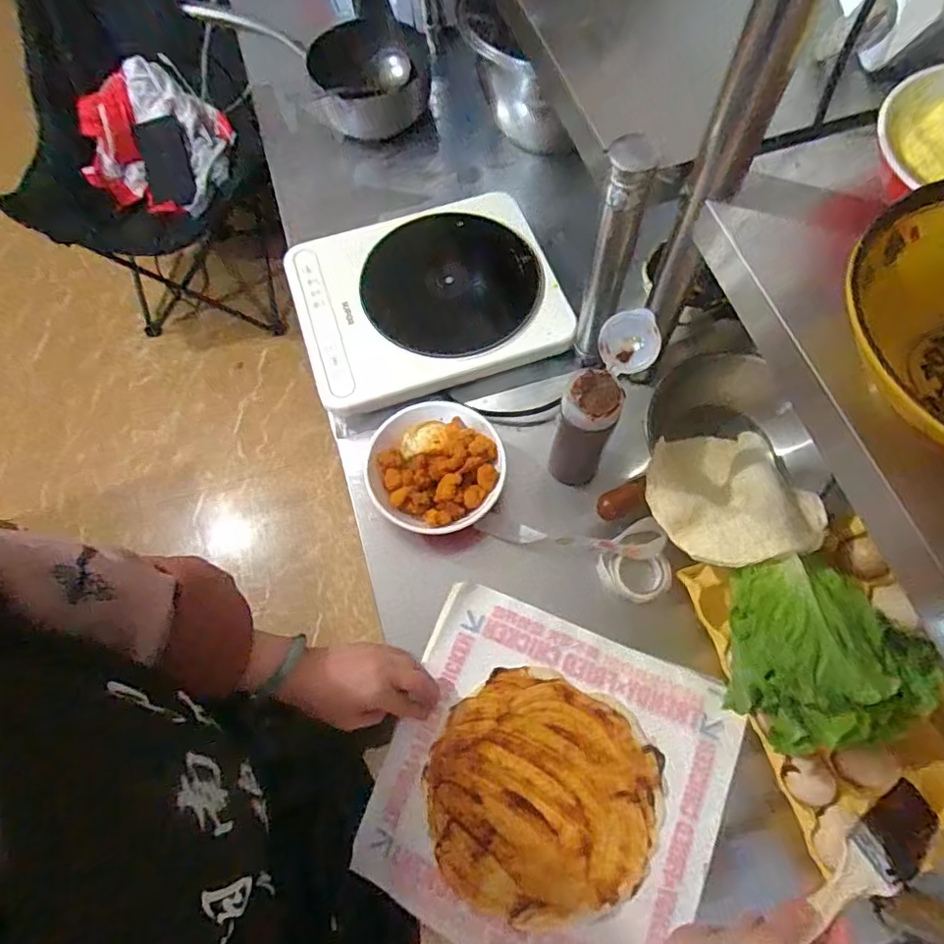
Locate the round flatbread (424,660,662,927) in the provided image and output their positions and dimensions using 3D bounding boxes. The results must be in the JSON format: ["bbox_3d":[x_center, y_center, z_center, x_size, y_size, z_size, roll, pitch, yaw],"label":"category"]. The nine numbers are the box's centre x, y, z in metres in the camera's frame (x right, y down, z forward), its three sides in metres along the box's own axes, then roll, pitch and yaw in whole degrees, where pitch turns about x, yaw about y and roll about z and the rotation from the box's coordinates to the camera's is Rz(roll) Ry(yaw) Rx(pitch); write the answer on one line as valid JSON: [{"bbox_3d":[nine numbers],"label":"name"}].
[{"bbox_3d":[0.061,0.284,0.501,0.196,0.014,0.191,25,72,12],"label":"round flatbread"}]

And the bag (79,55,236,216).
[{"bbox_3d":[-0.762,-0.788,1.360,0.363,0.185,0.246,14,70,8],"label":"bag"}]

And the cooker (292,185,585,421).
[{"bbox_3d":[-0.057,-0.218,0.689,0.308,0.037,0.247,-18,69,-5],"label":"cooker"}]

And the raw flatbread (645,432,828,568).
[{"bbox_3d":[0.247,0.018,0.547,0.159,0.081,0.155,-11,68,-1],"label":"raw flatbread"}]

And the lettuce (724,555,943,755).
[{"bbox_3d":[0.283,0.140,0.450,0.165,0.049,0.148,-9,68,-1],"label":"lettuce"}]

